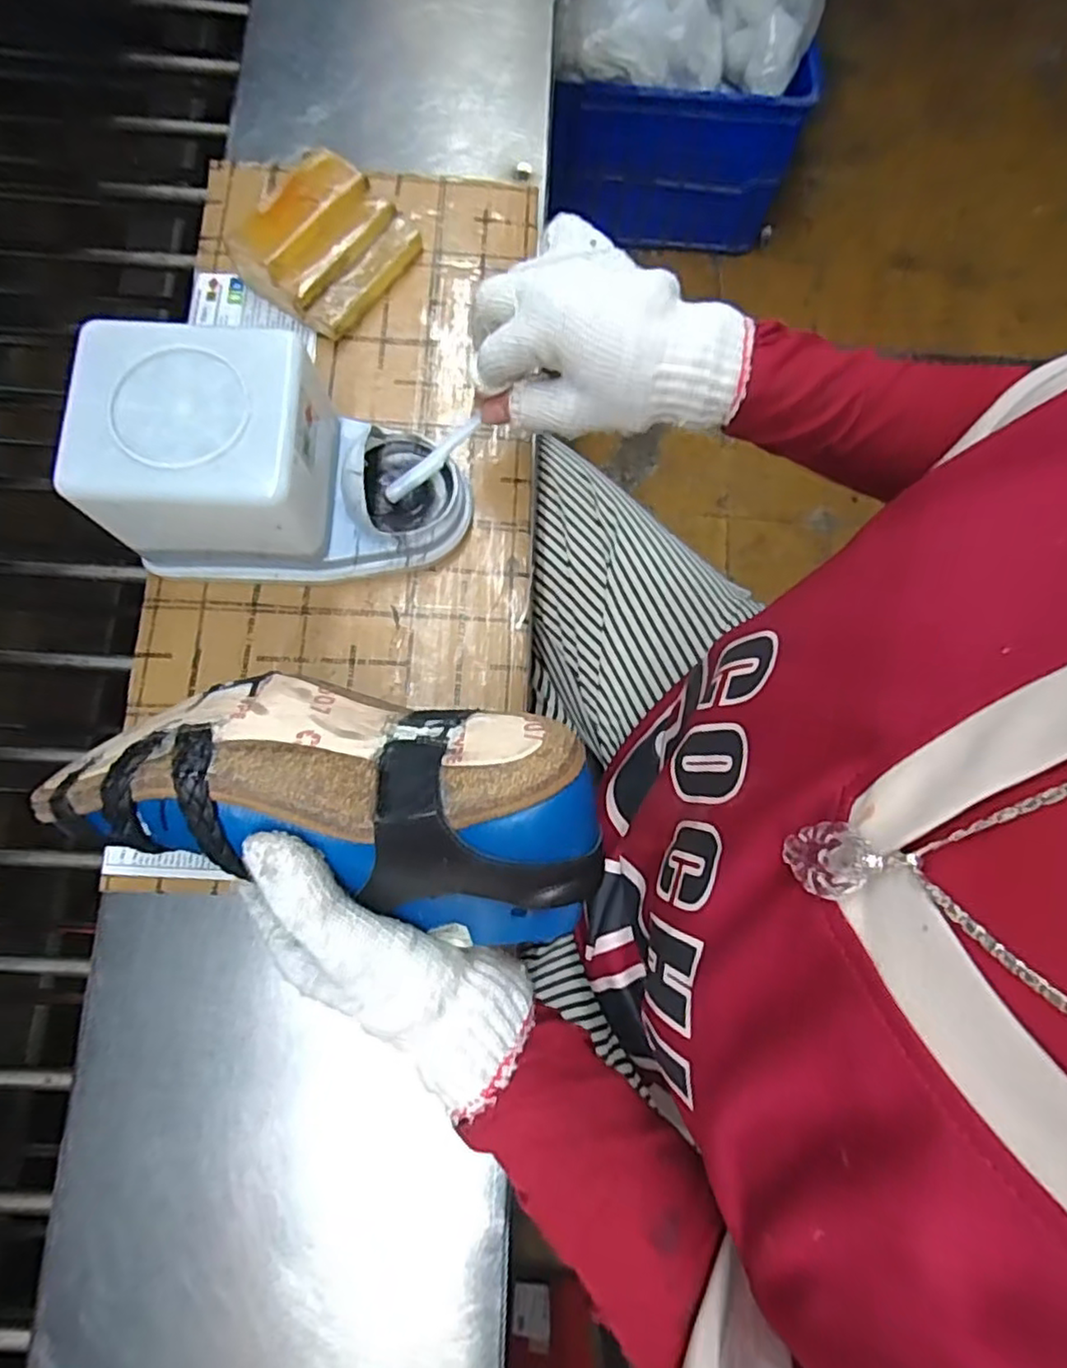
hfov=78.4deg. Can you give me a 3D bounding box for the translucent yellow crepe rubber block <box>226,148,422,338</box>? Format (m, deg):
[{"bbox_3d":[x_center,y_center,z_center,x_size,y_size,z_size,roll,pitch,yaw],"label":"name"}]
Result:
[{"bbox_3d":[-0.132,-0.288,0.431,0.077,0.042,0.101,34,80,4],"label":"translucent yellow crepe rubber block"}]

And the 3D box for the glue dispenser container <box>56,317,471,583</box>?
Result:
[{"bbox_3d":[-0.132,-0.119,0.363,0.181,0.105,0.098,-1,79,-3],"label":"glue dispenser container"}]

